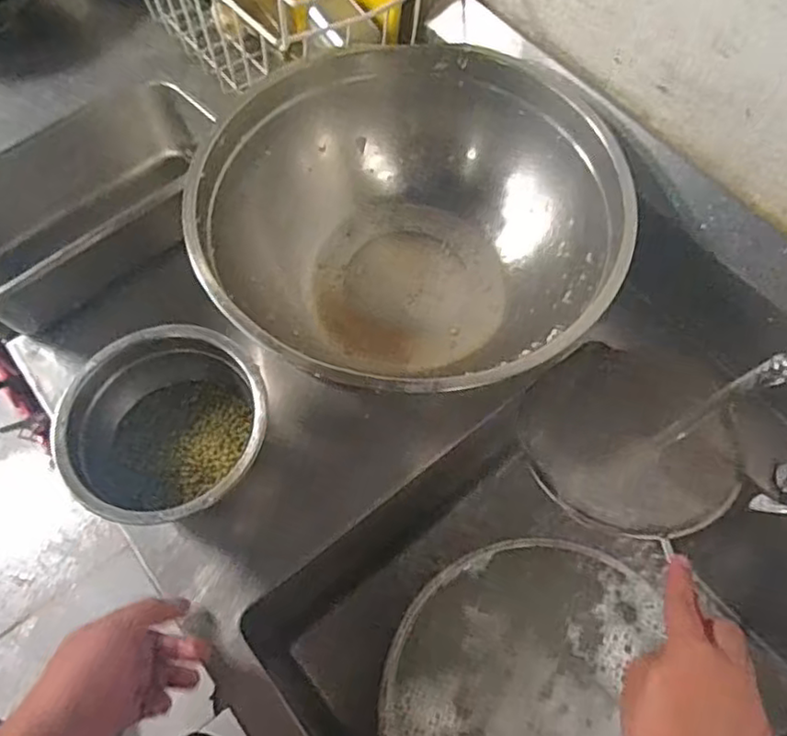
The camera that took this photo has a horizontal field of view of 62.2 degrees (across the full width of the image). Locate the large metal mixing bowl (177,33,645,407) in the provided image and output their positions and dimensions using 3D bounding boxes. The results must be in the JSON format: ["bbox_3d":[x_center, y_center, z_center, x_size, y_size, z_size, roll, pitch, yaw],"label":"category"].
[{"bbox_3d":[0.010,-0.127,0.645,0.376,0.172,0.353,-33,68,-17],"label":"large metal mixing bowl"}]

